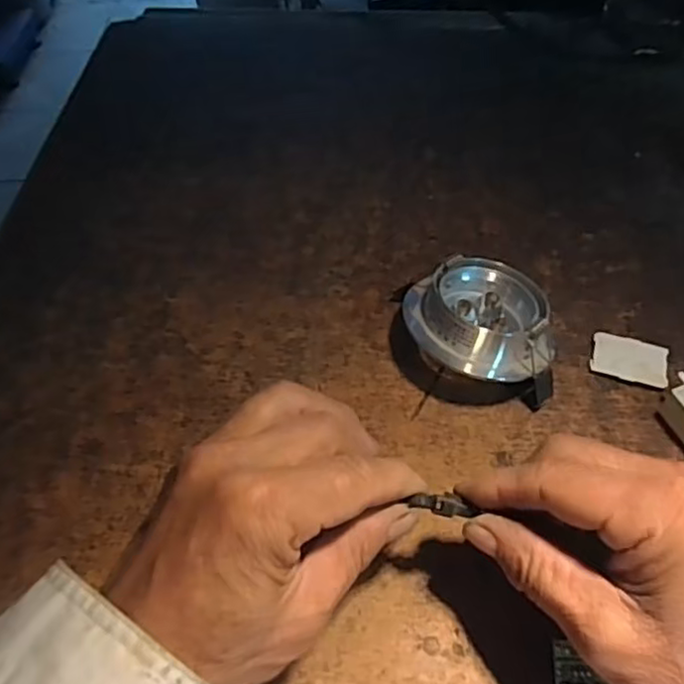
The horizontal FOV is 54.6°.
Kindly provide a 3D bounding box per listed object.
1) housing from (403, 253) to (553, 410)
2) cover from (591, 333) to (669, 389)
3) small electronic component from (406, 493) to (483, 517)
[{"bbox_3d":[0.075,-0.007,0.358,0.079,0.039,0.076,-4,55,2],"label":"housing"},{"bbox_3d":[0.158,0.010,0.363,0.039,0.004,0.025,13,57,13],"label":"cover"},{"bbox_3d":[0.042,0.067,0.273,0.026,0.005,0.009,8,56,8],"label":"small electronic component"}]

